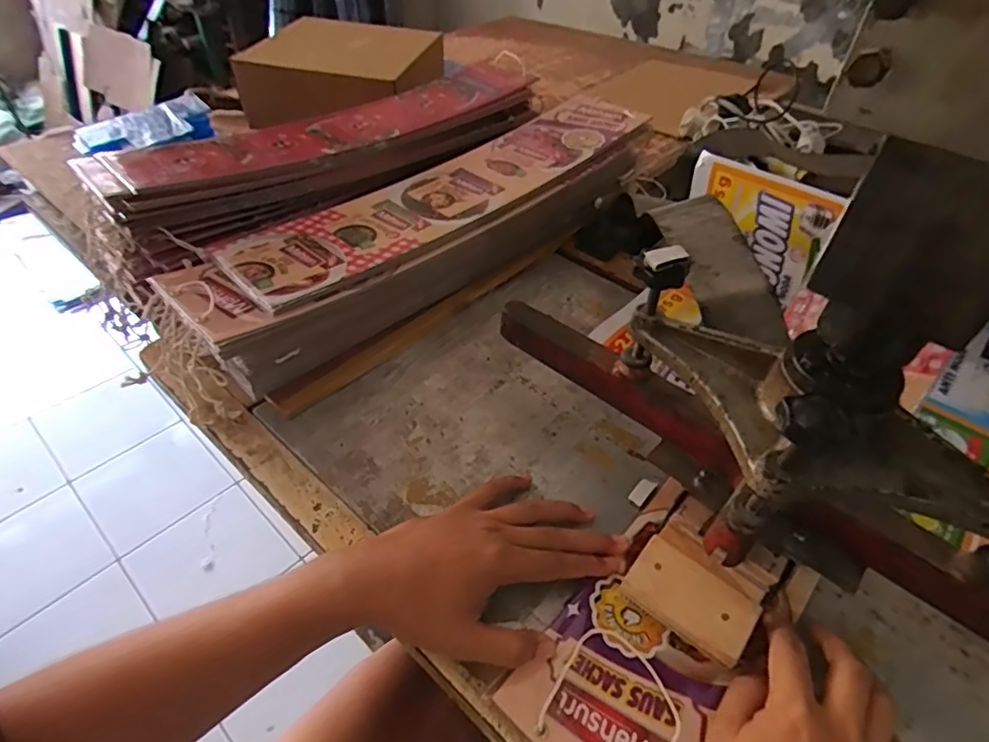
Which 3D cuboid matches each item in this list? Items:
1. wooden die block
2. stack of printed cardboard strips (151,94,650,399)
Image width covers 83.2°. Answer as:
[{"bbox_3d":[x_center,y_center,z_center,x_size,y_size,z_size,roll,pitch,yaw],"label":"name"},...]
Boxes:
[{"bbox_3d":[0.134,0.146,0.372,0.079,0.017,0.068,33,53,26],"label":"wooden die block"},{"bbox_3d":[-0.053,-0.168,0.637,0.601,0.095,0.148,-33,56,-30],"label":"stack of printed cardboard strips"}]

